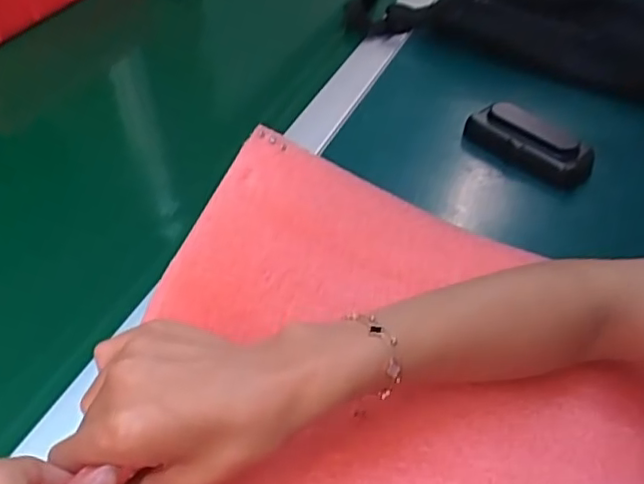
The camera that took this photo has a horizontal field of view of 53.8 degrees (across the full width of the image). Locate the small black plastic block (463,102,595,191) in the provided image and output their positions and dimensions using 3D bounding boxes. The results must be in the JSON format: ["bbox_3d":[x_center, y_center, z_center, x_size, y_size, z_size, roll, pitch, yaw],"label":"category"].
[{"bbox_3d":[0.172,-0.081,0.529,0.037,0.035,0.107,-35,54,-29],"label":"small black plastic block"}]

